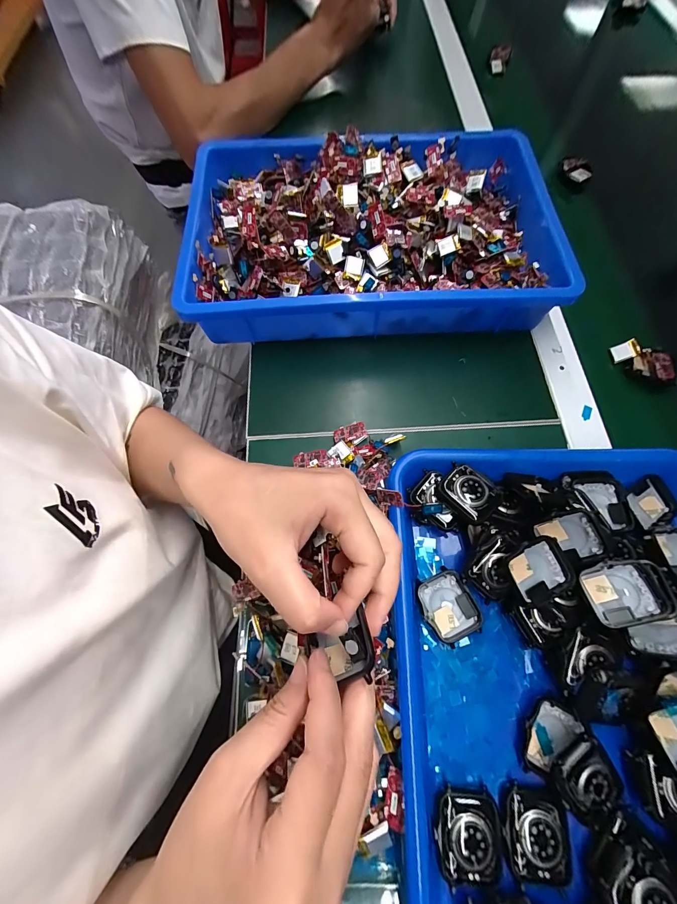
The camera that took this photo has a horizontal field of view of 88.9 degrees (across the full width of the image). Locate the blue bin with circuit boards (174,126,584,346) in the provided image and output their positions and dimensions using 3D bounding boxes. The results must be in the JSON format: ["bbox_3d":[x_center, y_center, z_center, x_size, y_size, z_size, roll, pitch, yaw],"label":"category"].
[{"bbox_3d":[0.032,-0.249,0.369,0.377,0.061,0.284,-3,69,-2],"label":"blue bin with circuit boards"}]

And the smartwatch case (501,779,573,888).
[{"bbox_3d":[0.117,0.225,0.203,0.038,0.009,0.042,1,69,0],"label":"smartwatch case"}]

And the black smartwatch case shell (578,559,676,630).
[{"bbox_3d":[0.188,0.091,0.224,0.051,0.011,0.037,-19,59,10],"label":"black smartwatch case shell"}]

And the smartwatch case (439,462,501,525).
[{"bbox_3d":[0.097,0.031,0.257,0.040,0.011,0.036,42,74,14],"label":"smartwatch case"}]

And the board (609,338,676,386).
[{"bbox_3d":[0.308,-0.091,0.346,0.061,0.016,0.027,37,73,12],"label":"board"}]

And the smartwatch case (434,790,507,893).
[{"bbox_3d":[0.077,0.227,0.204,0.039,0.011,0.040,-7,69,-4],"label":"smartwatch case"}]

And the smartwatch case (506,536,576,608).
[{"bbox_3d":[0.135,0.079,0.232,0.040,0.010,0.039,-26,83,-7],"label":"smartwatch case"}]

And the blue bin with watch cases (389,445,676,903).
[{"bbox_3d":[0.173,0.156,0.229,0.265,0.056,0.326,0,69,-1],"label":"blue bin with watch cases"}]

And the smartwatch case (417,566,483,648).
[{"bbox_3d":[0.079,0.111,0.247,0.036,0.011,0.045,-25,71,-10],"label":"smartwatch case"}]

